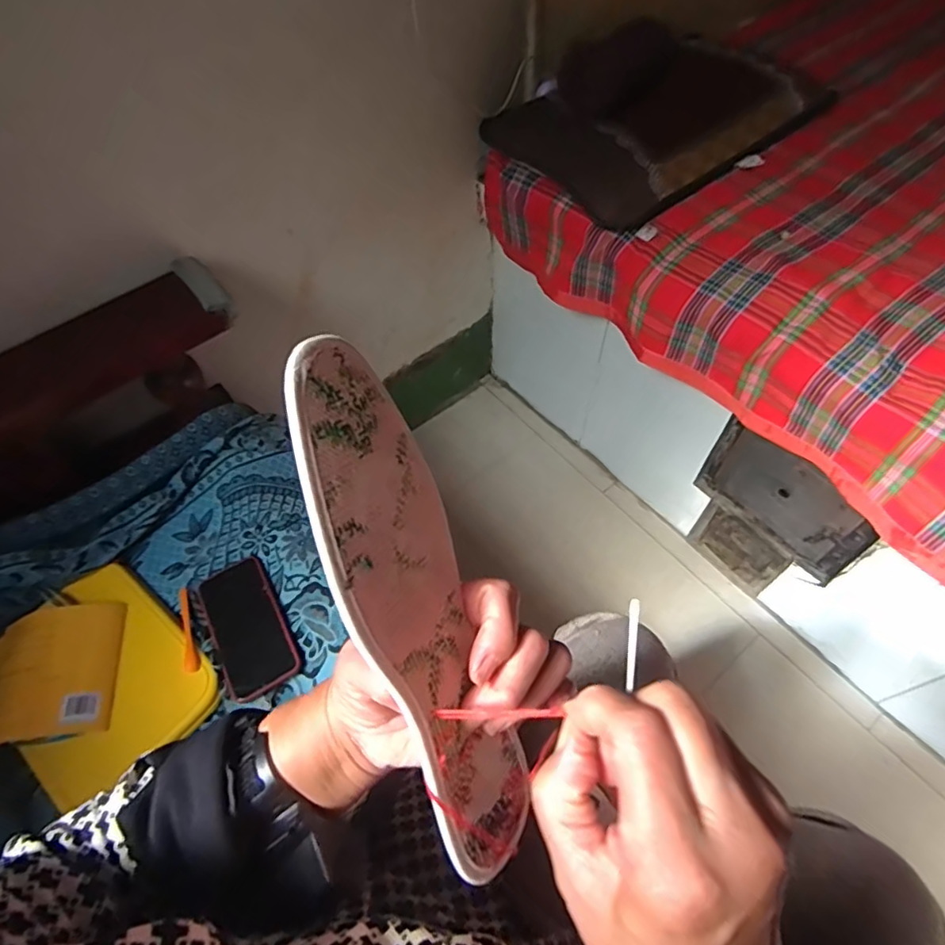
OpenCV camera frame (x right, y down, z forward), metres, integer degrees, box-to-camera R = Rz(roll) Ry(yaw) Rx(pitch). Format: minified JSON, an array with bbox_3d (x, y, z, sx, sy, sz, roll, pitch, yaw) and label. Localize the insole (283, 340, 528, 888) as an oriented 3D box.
[{"bbox_3d":[-0.020,0.063,0.230,0.006,0.233,0.071,-11,17,28],"label":"insole"}]

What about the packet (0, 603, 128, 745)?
[{"bbox_3d":[-0.463,0.214,0.604,0.147,0.033,0.142,-9,57,-7],"label":"packet"}]

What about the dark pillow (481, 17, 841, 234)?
[{"bbox_3d":[0.299,-0.577,0.909,0.483,0.130,0.298,-33,62,-18],"label":"dark pillow"}]

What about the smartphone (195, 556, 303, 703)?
[{"bbox_3d":[-0.264,0.175,0.652,0.089,0.013,0.162,-36,60,-5],"label":"smartphone"}]

